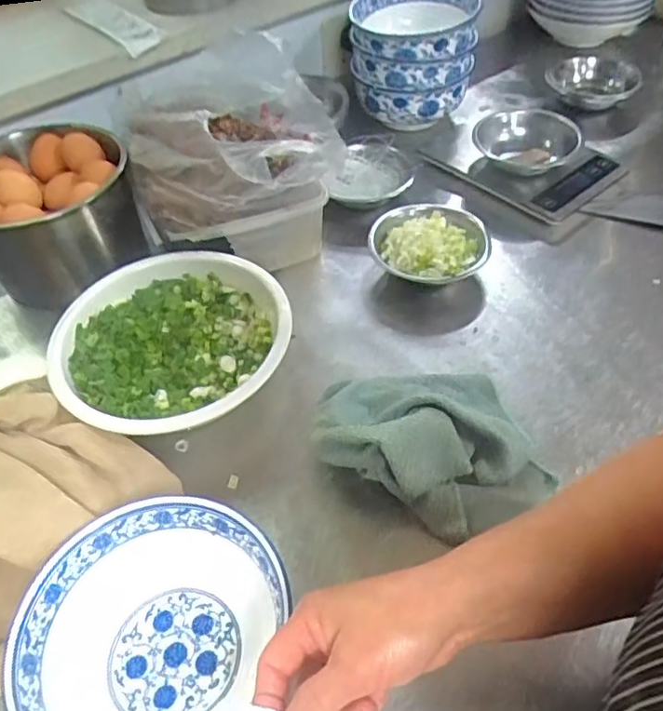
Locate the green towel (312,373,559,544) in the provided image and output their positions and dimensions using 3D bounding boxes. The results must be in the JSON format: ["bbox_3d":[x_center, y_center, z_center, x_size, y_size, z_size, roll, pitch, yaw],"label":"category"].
[{"bbox_3d":[0.081,0.069,0.508,0.179,0.070,0.154,-17,51,-10],"label":"green towel"}]

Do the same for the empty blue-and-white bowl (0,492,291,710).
[{"bbox_3d":[-0.116,0.191,0.412,0.164,0.080,0.173,-2,50,2],"label":"empty blue-and-white bowl"}]

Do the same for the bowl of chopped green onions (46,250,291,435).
[{"bbox_3d":[-0.161,-0.013,0.596,0.212,0.063,0.213,-3,51,4],"label":"bowl of chopped green onions"}]

